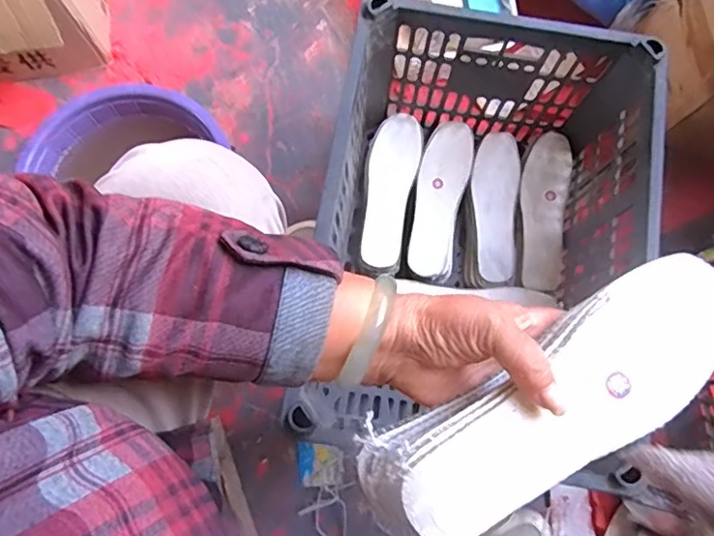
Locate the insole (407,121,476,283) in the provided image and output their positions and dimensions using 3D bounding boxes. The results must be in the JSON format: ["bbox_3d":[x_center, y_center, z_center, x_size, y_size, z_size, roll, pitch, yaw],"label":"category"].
[{"bbox_3d":[0.120,-0.100,0.810,0.069,0.010,0.235,14,77,3],"label":"insole"}]

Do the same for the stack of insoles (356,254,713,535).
[{"bbox_3d":[0.119,0.077,0.330,0.243,0.028,0.078,-31,79,-6],"label":"stack of insoles"}]

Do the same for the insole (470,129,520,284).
[{"bbox_3d":[0.199,-0.092,0.815,0.066,0.010,0.222,4,77,1],"label":"insole"}]

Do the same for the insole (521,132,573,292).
[{"bbox_3d":[0.267,-0.082,0.806,0.061,0.026,0.223,8,77,2],"label":"insole"}]

